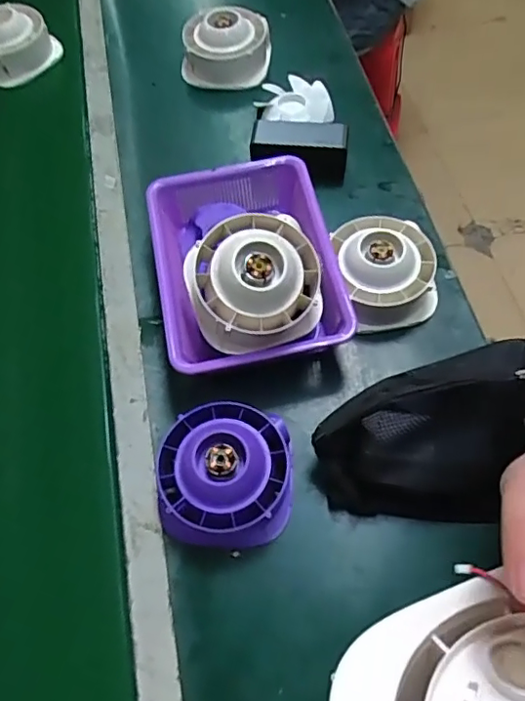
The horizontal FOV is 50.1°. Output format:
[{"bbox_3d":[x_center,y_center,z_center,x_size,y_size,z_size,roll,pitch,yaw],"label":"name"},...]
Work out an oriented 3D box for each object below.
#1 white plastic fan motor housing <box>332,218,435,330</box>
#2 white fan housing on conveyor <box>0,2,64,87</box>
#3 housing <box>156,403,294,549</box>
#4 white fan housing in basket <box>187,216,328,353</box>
[{"bbox_3d":[0.147,-0.096,0.670,0.117,0.068,0.129,-7,61,-2],"label":"white plastic fan motor housing"},{"bbox_3d":[-0.413,-0.499,0.915,0.104,0.077,0.126,36,68,19],"label":"white fan housing on conveyor"},{"bbox_3d":[-0.037,0.121,0.563,0.129,0.068,0.127,-1,61,1],"label":"housing"},{"bbox_3d":[-0.007,-0.073,0.587,0.136,0.073,0.133,1,79,-3],"label":"white fan housing in basket"}]

